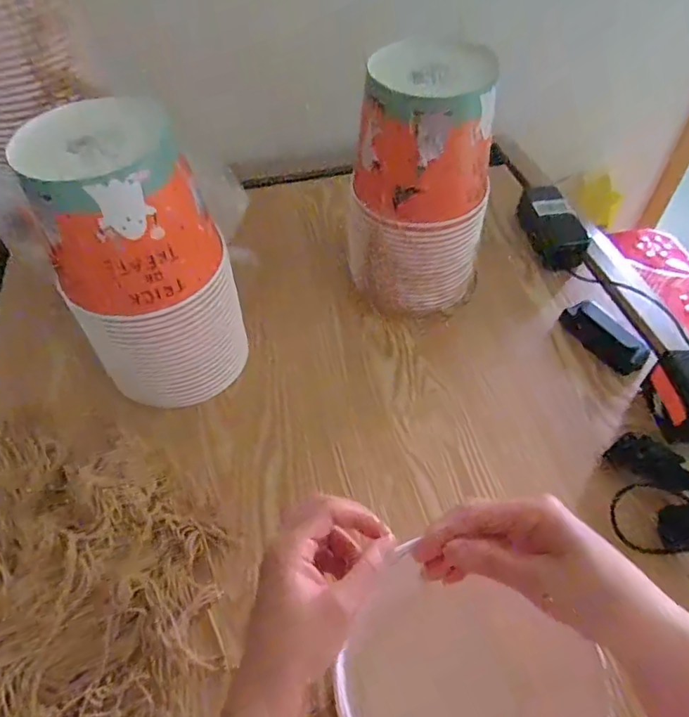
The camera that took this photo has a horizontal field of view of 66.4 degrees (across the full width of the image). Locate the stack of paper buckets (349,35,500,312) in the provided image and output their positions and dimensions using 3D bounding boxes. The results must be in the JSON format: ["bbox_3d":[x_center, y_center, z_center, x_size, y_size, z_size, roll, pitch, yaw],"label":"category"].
[{"bbox_3d":[0.089,-0.186,0.608,0.152,0.278,0.126,13,52,11],"label":"stack of paper buckets"}]

